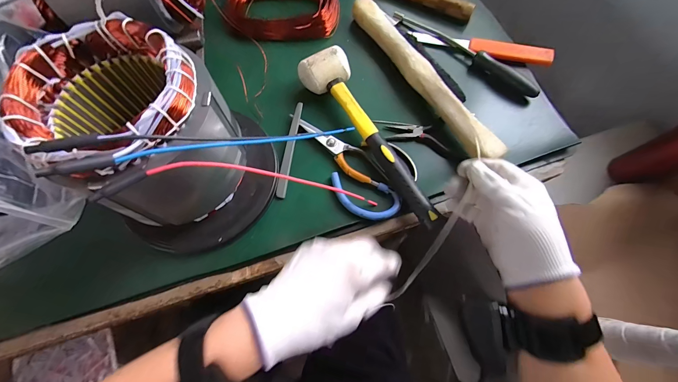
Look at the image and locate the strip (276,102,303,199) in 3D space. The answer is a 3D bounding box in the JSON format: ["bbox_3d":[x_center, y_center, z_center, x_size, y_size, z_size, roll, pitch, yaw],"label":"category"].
[{"bbox_3d":[-0.065,-0.057,0.388,0.012,0.006,0.134,7,70,3],"label":"strip"}]

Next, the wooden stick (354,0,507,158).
[{"bbox_3d":[0.108,-0.164,0.412,0.035,0.038,0.313,-27,72,-9],"label":"wooden stick"}]

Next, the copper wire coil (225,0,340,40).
[{"bbox_3d":[-0.092,-0.306,0.483,0.179,0.030,0.121,-8,70,-2],"label":"copper wire coil"}]

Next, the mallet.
[{"bbox_3d":[0.046,-0.075,0.378,0.070,0.042,0.276,-33,73,-11],"label":"mallet"}]

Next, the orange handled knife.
[{"bbox_3d":[0.212,-0.219,0.448,0.205,0.022,0.032,15,70,6],"label":"orange handled knife"}]

